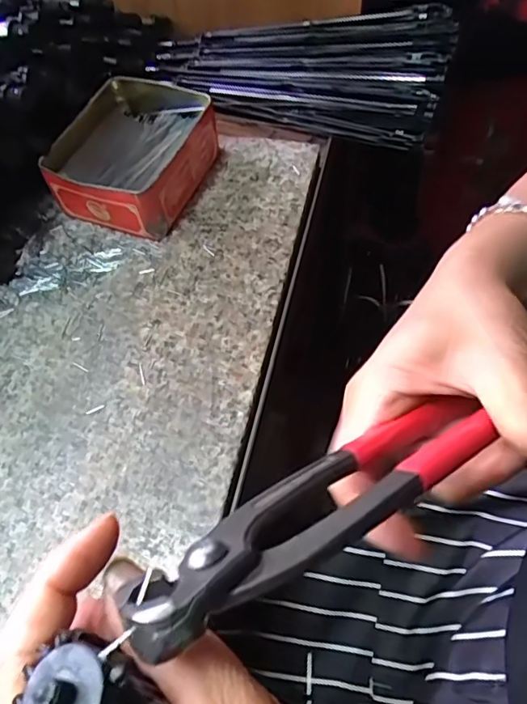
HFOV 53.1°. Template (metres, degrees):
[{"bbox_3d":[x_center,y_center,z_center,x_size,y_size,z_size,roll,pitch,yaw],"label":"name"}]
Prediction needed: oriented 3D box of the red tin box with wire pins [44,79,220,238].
[{"bbox_3d":[-0.101,-0.155,0.415,0.103,0.046,0.122,19,62,15],"label":"red tin box with wire pins"}]

